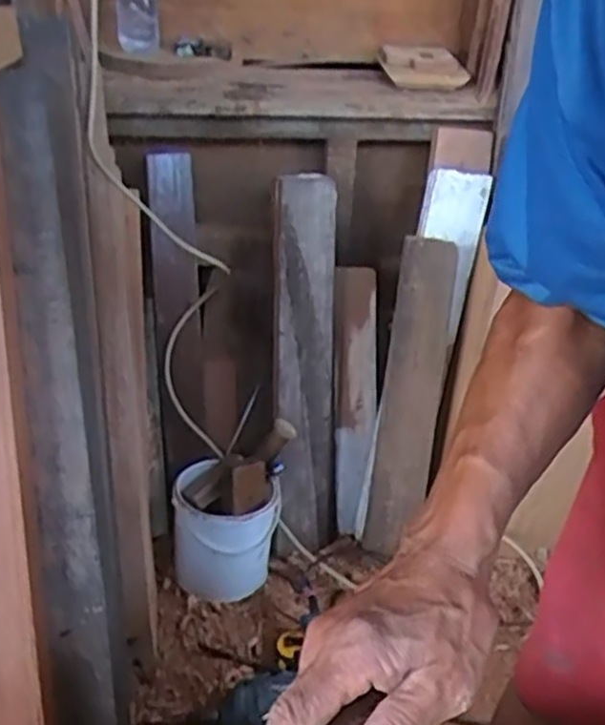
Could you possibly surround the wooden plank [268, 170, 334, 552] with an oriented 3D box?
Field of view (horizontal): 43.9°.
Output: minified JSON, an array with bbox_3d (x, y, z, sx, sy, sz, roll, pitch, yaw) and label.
[{"bbox_3d":[0.006,0.005,1.372,0.114,0.682,0.074,-1,8,-2],"label":"wooden plank"}]

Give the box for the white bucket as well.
[{"bbox_3d":[-0.138,0.298,1.360,0.188,0.277,0.181,3,36,-2],"label":"white bucket"}]

